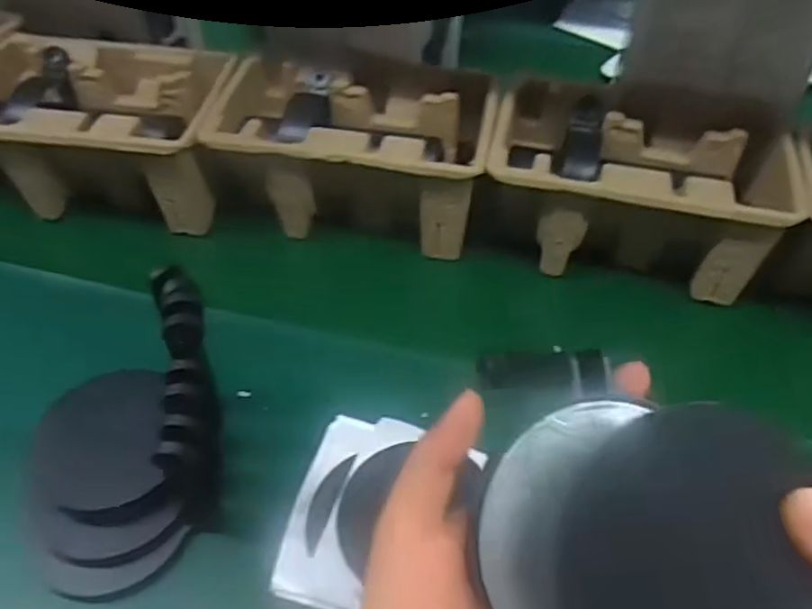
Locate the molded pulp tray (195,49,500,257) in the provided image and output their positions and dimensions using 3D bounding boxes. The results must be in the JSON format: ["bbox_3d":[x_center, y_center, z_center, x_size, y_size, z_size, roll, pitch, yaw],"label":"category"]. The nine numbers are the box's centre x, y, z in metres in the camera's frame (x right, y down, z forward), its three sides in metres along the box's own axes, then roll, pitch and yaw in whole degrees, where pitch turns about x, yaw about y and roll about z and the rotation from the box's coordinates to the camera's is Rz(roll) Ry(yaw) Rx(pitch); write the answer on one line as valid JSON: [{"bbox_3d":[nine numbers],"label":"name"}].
[{"bbox_3d":[-0.043,-0.138,0.586,0.227,0.095,0.149,8,54,4],"label":"molded pulp tray"}]

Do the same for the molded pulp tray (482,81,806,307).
[{"bbox_3d":[0.184,-0.102,0.559,0.226,0.101,0.147,12,55,7],"label":"molded pulp tray"}]

